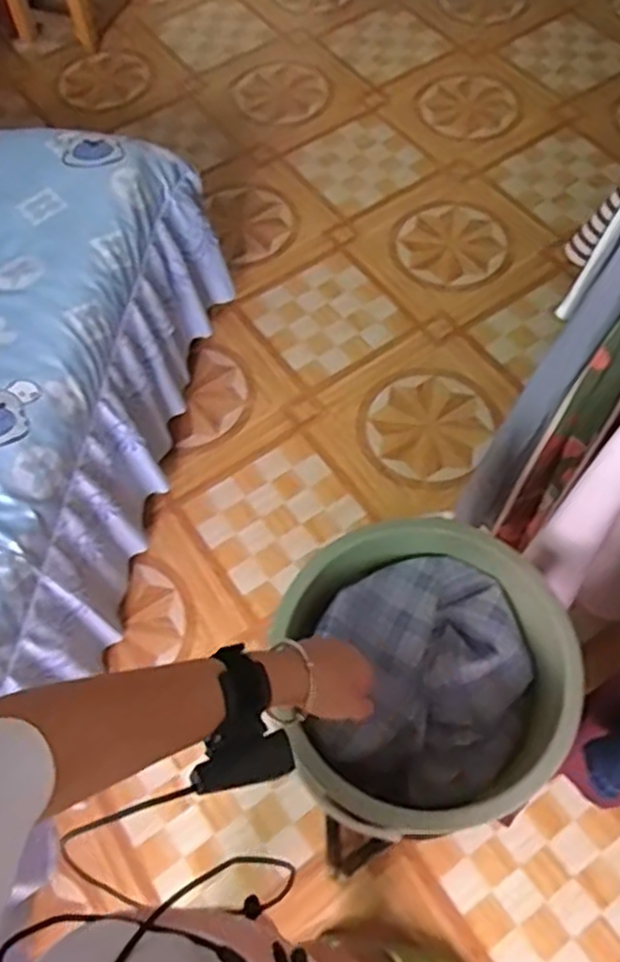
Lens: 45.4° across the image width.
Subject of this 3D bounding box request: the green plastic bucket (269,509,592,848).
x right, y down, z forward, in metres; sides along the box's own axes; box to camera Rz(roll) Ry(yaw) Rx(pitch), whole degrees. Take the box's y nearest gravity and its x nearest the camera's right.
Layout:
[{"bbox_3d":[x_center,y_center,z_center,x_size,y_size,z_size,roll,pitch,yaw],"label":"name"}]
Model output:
[{"bbox_3d":[0.127,0.228,0.867,0.320,0.212,0.315,18,63,12],"label":"green plastic bucket"}]

